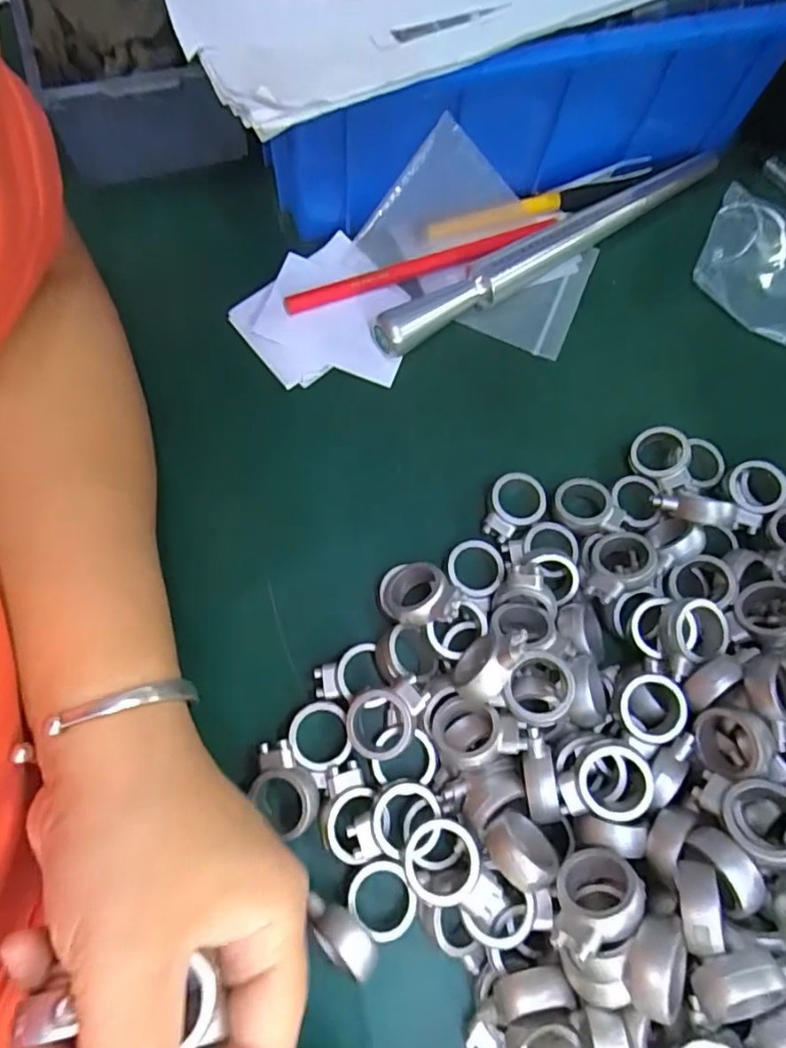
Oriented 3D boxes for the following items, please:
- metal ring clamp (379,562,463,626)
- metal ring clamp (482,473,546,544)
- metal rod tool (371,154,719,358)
[{"bbox_3d":[0.012,0.029,0.236,0.036,0.013,0.025,-4,56,31],"label":"metal ring clamp"},{"bbox_3d":[0.055,-0.008,0.264,0.024,0.006,0.034,37,75,9],"label":"metal ring clamp"},{"bbox_3d":[0.087,-0.149,0.303,0.223,0.017,0.018,-33,76,-12],"label":"metal rod tool"}]

